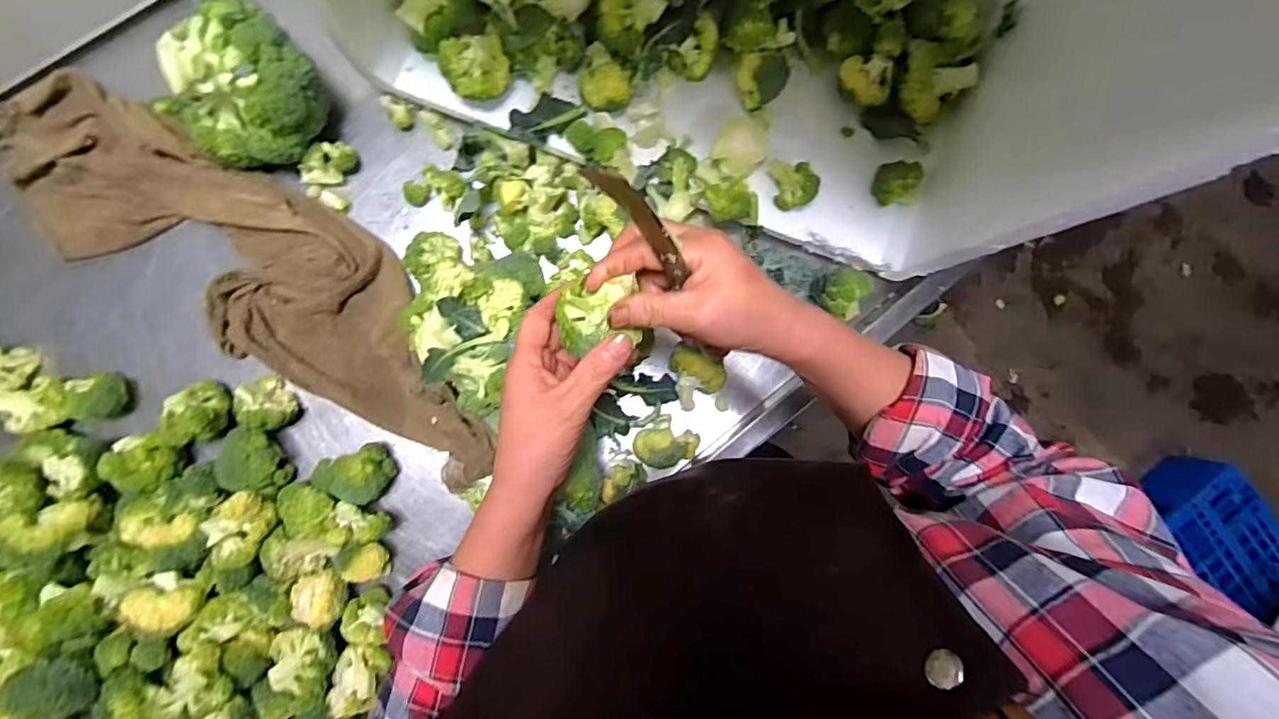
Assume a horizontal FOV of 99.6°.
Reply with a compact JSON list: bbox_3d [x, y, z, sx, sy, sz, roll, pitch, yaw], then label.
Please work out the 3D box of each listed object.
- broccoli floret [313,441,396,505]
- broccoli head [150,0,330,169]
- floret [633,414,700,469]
[{"bbox_3d":[-0.255,0.106,0.487,0.054,0.037,0.047,-21,92,-6],"label":"broccoli floret"},{"bbox_3d":[-0.334,-0.224,0.456,0.124,0.091,0.109,-43,94,-4],"label":"broccoli head"},{"bbox_3d":[0.027,0.078,0.512,0.062,0.038,0.042,-8,91,-6],"label":"floret"}]

